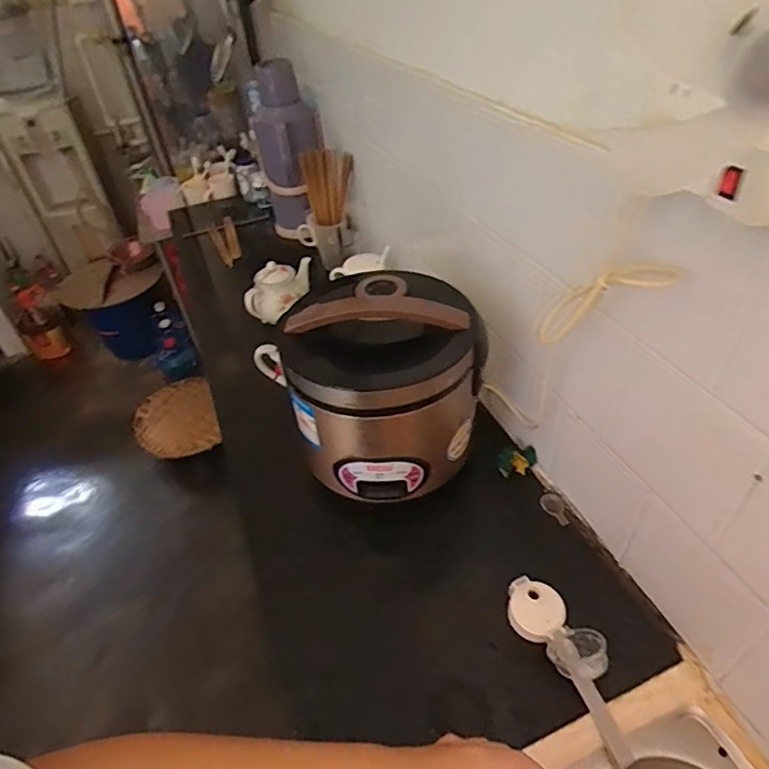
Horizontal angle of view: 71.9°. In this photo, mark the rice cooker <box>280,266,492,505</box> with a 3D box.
[{"bbox_3d":[-0.002,-0.003,0.749,0.249,0.219,0.241,-17,43,-13],"label":"rice cooker"}]

